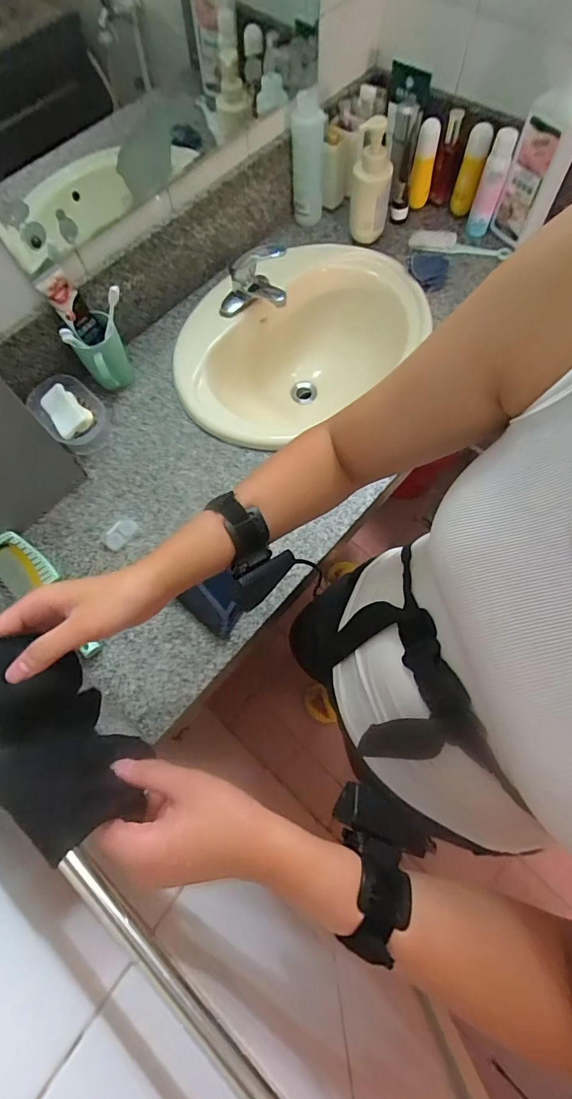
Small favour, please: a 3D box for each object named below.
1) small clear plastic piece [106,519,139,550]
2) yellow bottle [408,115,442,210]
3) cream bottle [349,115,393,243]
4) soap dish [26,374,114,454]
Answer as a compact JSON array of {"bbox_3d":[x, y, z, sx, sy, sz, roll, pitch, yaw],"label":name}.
[{"bbox_3d":[-0.272,-0.026,0.721,0.037,0.009,0.055,42,76,16],"label":"small clear plastic piece"},{"bbox_3d":[0.295,-0.827,0.944,0.052,0.150,0.057,7,46,5],"label":"yellow bottle"},{"bbox_3d":[0.170,-0.725,0.877,0.077,0.196,0.102,11,70,6],"label":"cream bottle"},{"bbox_3d":[-0.387,-0.244,0.794,0.135,0.062,0.107,40,75,15],"label":"soap dish"}]

